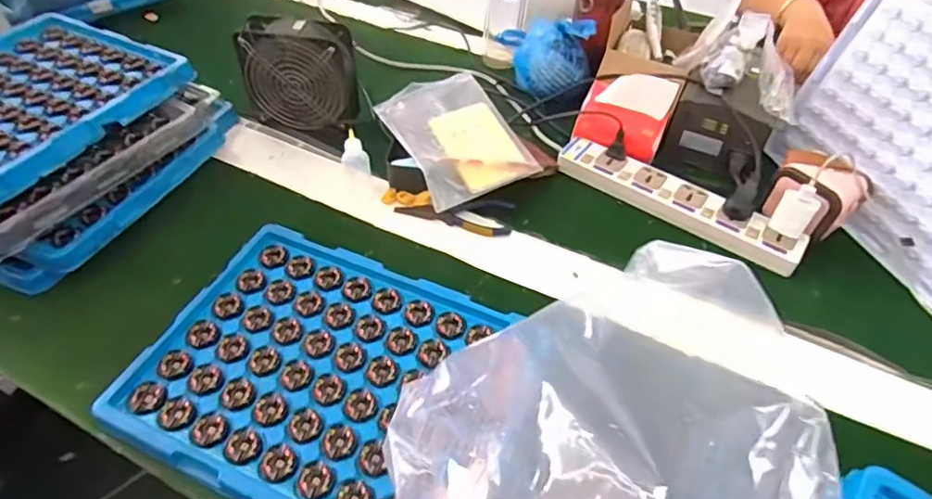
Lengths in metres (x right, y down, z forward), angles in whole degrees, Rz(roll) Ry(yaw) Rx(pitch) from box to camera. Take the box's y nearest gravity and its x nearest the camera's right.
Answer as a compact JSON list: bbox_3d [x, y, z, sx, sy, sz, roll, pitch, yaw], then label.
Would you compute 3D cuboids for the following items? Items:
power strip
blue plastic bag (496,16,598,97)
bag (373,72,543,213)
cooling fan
[{"bbox_3d":[0.269,-0.065,0.732,0.321,0.031,0.071,27,55,26],"label":"power strip"},{"bbox_3d":[0.115,-0.305,0.891,0.158,0.090,0.096,17,51,16],"label":"blue plastic bag"},{"bbox_3d":[-0.016,-0.153,0.730,0.141,0.024,0.197,-24,62,-17],"label":"bag"},{"bbox_3d":[-0.237,-0.253,0.800,0.150,0.125,0.074,2,49,4],"label":"cooling fan"}]

